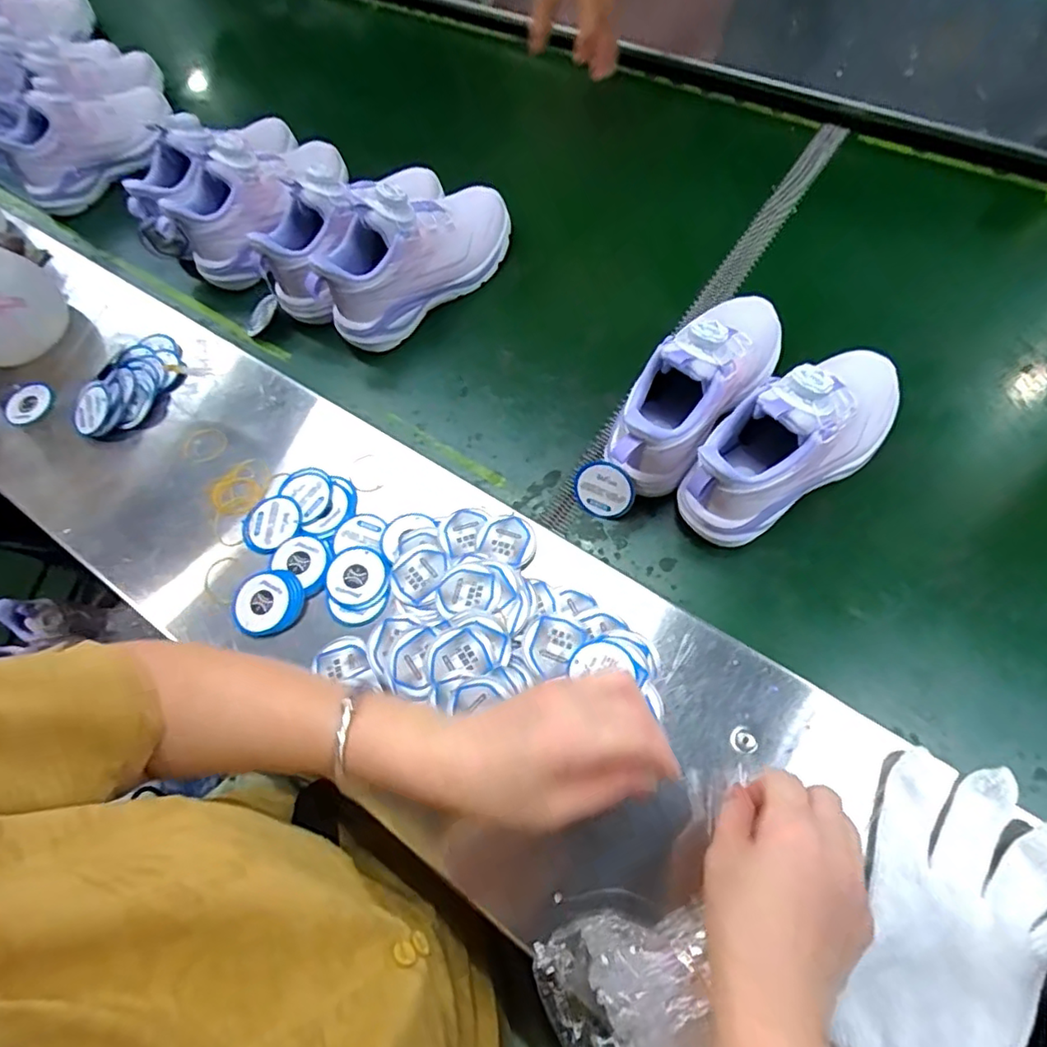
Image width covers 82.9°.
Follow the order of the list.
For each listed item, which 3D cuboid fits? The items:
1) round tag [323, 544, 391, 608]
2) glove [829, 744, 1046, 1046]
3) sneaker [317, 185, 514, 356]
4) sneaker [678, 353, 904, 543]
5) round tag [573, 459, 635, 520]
[{"bbox_3d":[-0.129,0.041,0.461,0.049,0.006,0.047,0,70,0],"label":"round tag"},{"bbox_3d":[0.233,0.243,0.322,0.099,0.032,0.218,27,72,9],"label":"glove"},{"bbox_3d":[-0.099,-0.258,0.555,0.207,0.096,0.072,-39,75,-13],"label":"sneaker"},{"bbox_3d":[0.208,-0.066,0.441,0.203,0.097,0.077,-32,74,-11],"label":"sneaker"},{"bbox_3d":[0.065,-0.027,0.483,0.048,0.049,0.006,15,34,11],"label":"round tag"}]

